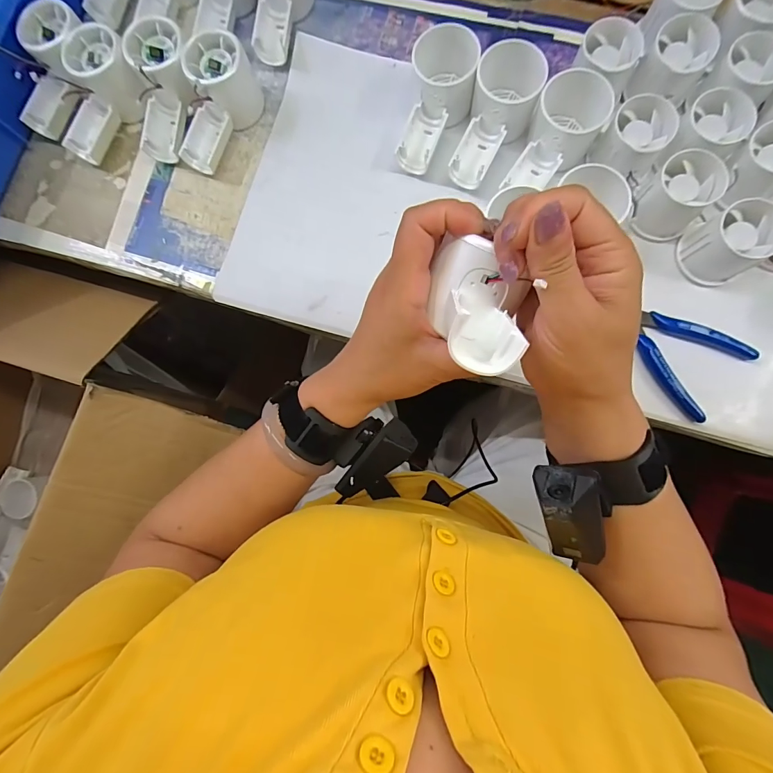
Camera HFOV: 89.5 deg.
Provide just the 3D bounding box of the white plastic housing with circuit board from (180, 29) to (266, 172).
[{"bbox_3d":[-0.170,-0.276,0.381,0.050,0.056,0.114,27,86,7],"label":"white plastic housing with circuit board"}]

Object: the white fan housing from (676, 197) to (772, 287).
[{"bbox_3d":[0.292,-0.123,0.332,0.051,0.049,0.053,0,83,4],"label":"white fan housing"}]

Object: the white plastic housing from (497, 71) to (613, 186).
[{"bbox_3d":[0.157,-0.227,0.355,0.061,0.053,0.100,27,86,7],"label":"white plastic housing"}]

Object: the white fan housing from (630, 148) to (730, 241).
[{"bbox_3d":[0.253,-0.164,0.339,0.050,0.045,0.057,42,87,8],"label":"white fan housing"}]

